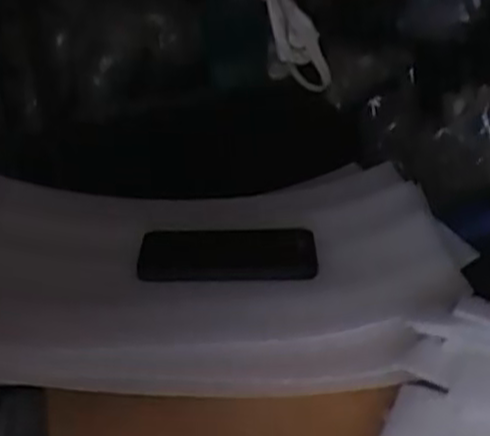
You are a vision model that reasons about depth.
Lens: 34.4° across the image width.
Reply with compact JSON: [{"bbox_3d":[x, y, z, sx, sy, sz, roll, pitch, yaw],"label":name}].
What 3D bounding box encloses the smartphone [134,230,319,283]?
[{"bbox_3d":[-0.015,0.030,0.692,0.151,0.015,0.065,-4,29,2],"label":"smartphone"}]

